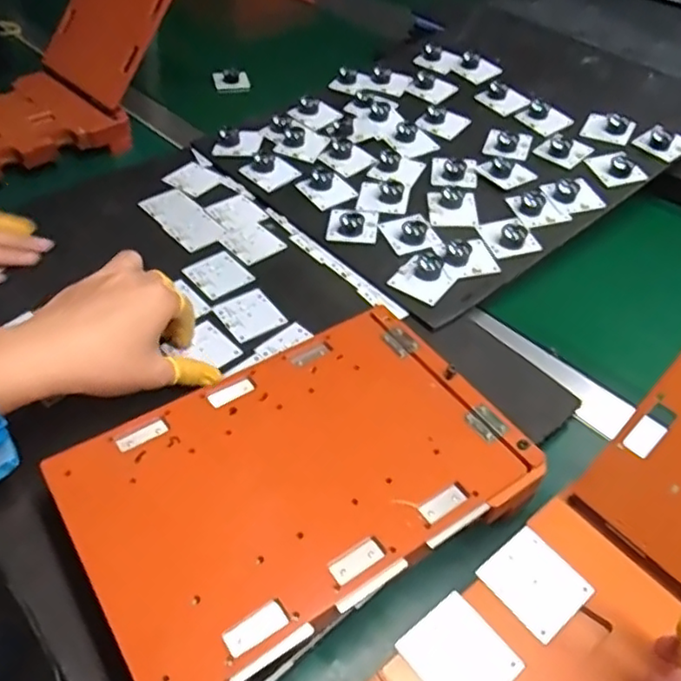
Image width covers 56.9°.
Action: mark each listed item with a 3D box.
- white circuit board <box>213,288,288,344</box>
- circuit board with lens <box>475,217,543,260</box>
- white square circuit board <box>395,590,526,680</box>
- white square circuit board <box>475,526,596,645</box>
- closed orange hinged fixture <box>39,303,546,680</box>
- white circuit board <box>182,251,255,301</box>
[{"bbox_3d":[-0.074,-0.021,0.509,0.044,0.004,0.047,-29,57,-23],"label":"white circuit board"},{"bbox_3d":[0.153,-0.097,0.566,0.044,0.020,0.049,-9,47,-13],"label":"circuit board with lens"},{"bbox_3d":[0.060,0.158,0.314,0.045,0.004,0.049,-29,54,-28],"label":"white square circuit board"},{"bbox_3d":[0.106,0.131,0.341,0.045,0.005,0.048,-30,54,-29],"label":"white square circuit board"},{"bbox_3d":[-0.023,0.081,0.370,0.243,0.038,0.161,-25,52,-26],"label":"closed orange hinged fixture"},{"bbox_3d":[-0.105,-0.056,0.543,0.047,0.004,0.048,-32,55,-30],"label":"white circuit board"}]

